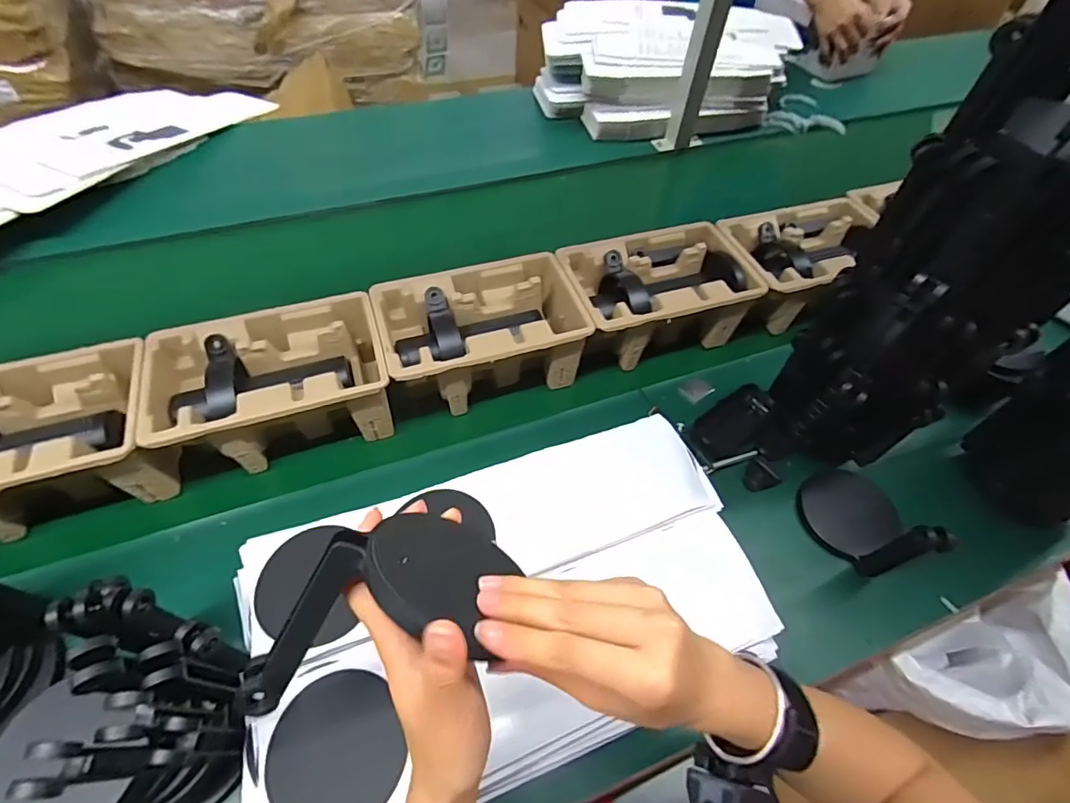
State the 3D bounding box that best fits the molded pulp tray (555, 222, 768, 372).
[{"bbox_3d":[0.149,-0.133,0.657,0.222,0.103,0.150,-13,53,-16],"label":"molded pulp tray"}]

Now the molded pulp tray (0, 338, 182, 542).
[{"bbox_3d":[-0.489,0.046,0.495,0.224,0.101,0.144,-16,53,-17],"label":"molded pulp tray"}]

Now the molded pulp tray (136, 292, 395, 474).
[{"bbox_3d":[-0.278,-0.014,0.552,0.225,0.101,0.144,-13,53,-15],"label":"molded pulp tray"}]

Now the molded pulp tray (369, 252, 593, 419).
[{"bbox_3d":[-0.065,-0.076,0.607,0.225,0.101,0.144,-13,53,-15],"label":"molded pulp tray"}]

